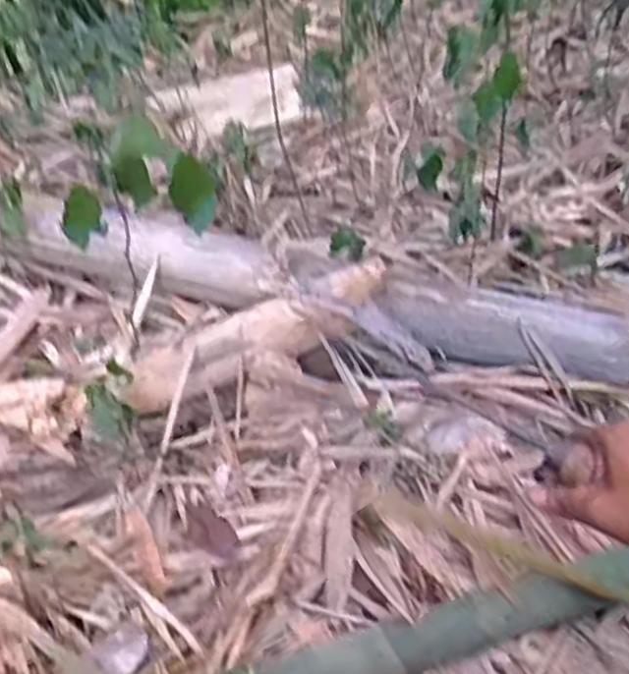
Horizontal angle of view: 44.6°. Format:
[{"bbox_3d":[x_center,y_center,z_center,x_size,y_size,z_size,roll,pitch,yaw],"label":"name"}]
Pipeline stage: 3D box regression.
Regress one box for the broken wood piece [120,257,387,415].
[{"bbox_3d":[-0.075,0.000,0.989,0.371,0.054,0.076,-25,53,-4],"label":"broken wood piece"}]

